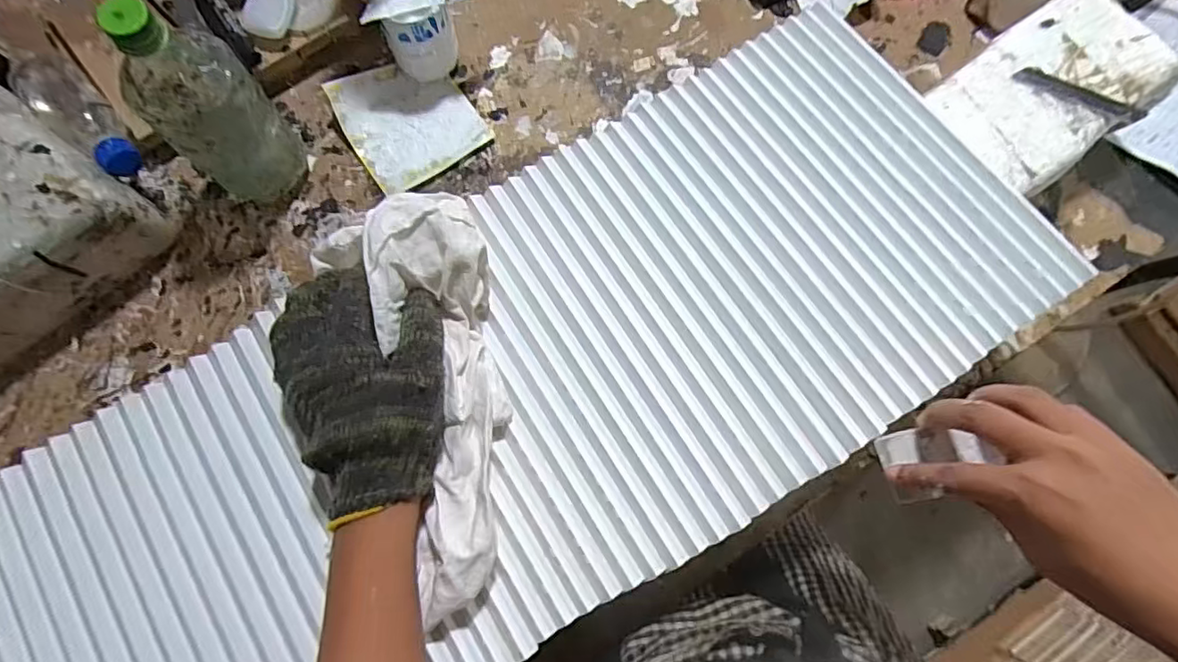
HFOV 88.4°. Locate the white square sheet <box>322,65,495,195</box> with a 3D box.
[{"bbox_3d":[-0.168,-0.199,0.565,0.115,0.035,0.114,-35,82,-9],"label":"white square sheet"}]

